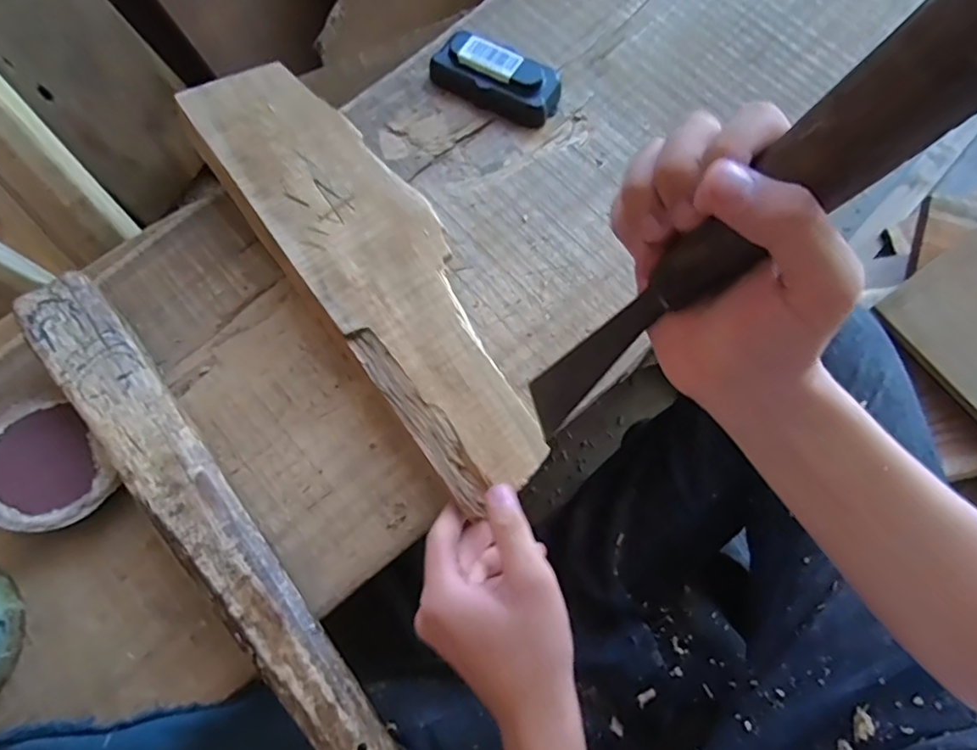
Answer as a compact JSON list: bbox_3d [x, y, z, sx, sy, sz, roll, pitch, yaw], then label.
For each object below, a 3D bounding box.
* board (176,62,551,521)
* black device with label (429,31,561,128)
[{"bbox_3d":[-0.082,-0.079,0.402,0.105,0.022,0.353,-33,77,-10],"label":"board"},{"bbox_3d":[0.007,-0.246,0.485,0.104,0.029,0.051,34,76,14],"label":"black device with label"}]

